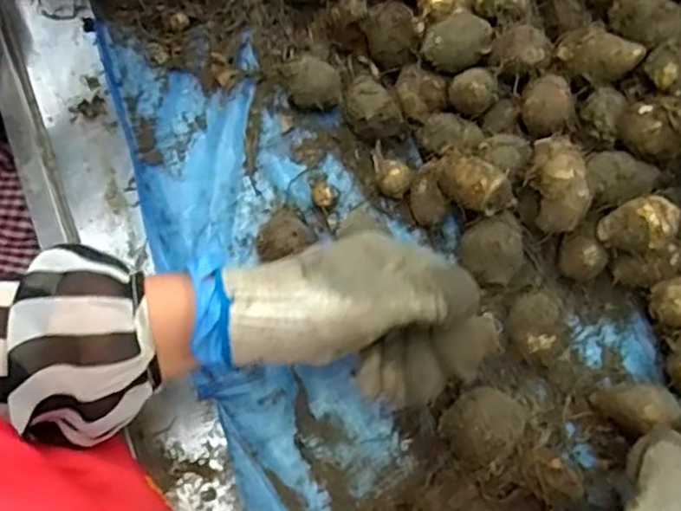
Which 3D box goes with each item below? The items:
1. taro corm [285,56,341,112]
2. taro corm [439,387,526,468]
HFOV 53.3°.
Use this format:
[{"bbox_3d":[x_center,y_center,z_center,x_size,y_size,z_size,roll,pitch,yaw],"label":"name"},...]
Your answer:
[{"bbox_3d":[-0.021,-0.130,0.526,0.040,0.034,0.039,0,71,1],"label":"taro corm"},{"bbox_3d":[0.091,0.109,0.433,0.051,0.040,0.042,-32,73,-9],"label":"taro corm"}]

